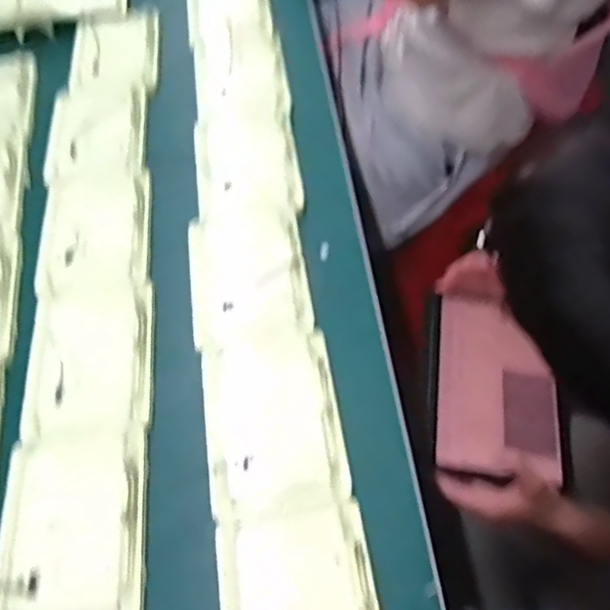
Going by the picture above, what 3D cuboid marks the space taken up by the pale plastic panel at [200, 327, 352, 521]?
[{"bbox_3d":[-0.025,0.084,0.470,0.098,0.008,0.138,-10,57,0],"label":"pale plastic panel"}]

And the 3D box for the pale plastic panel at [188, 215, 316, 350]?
[{"bbox_3d":[-0.049,-0.027,0.542,0.097,0.006,0.126,-10,57,0],"label":"pale plastic panel"}]

